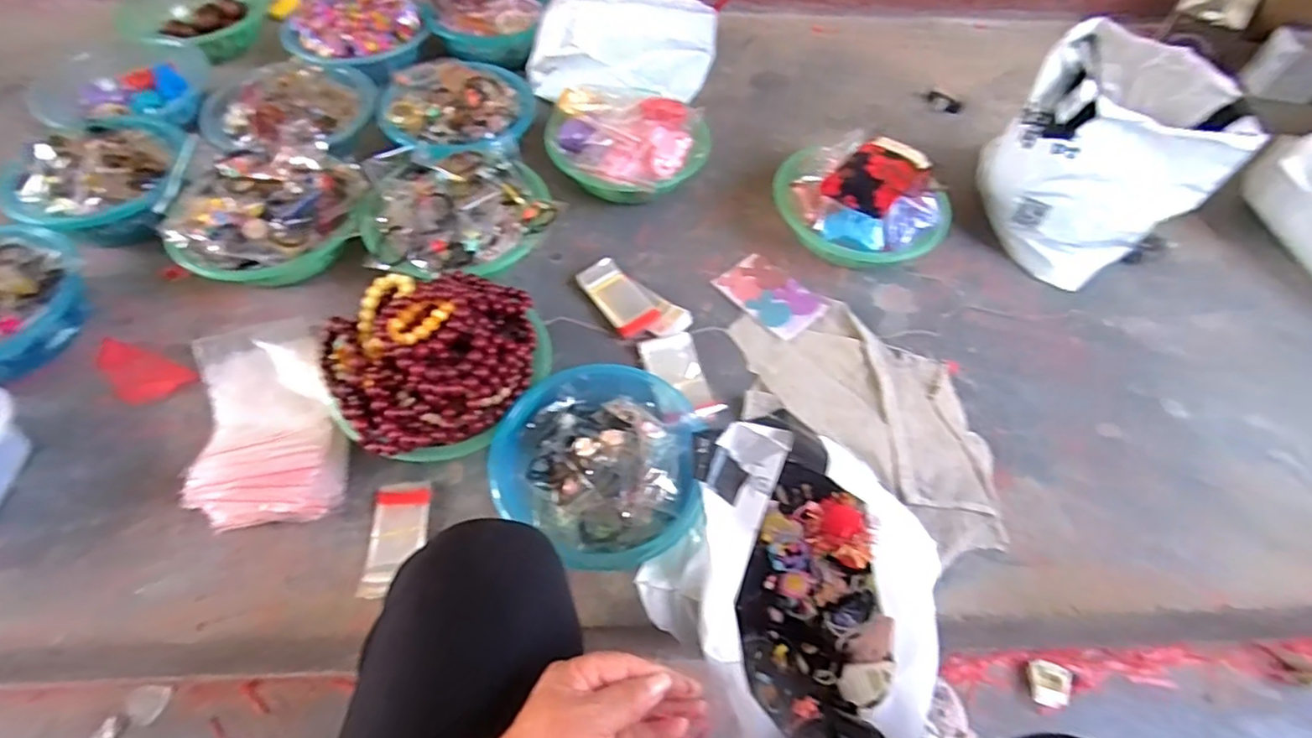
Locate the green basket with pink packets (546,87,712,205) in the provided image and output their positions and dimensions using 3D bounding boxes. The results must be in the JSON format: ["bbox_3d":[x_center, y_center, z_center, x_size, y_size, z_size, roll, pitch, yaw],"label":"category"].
[{"bbox_3d":[-0.041,-0.333,0.970,0.236,0.107,0.202,-4,56,-5],"label":"green basket with pink packets"}]

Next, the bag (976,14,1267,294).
[{"bbox_3d":[0.654,-0.306,0.906,0.305,0.243,0.207,-24,60,-18],"label":"bag"}]

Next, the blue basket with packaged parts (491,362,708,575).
[{"bbox_3d":[-0.057,0.096,0.690,0.214,0.070,0.216,1,56,-2],"label":"blue basket with packaged parts"}]

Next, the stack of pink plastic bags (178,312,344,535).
[{"bbox_3d":[-0.431,0.058,0.717,0.137,0.071,0.254,-17,58,-14],"label":"stack of pink plastic bags"}]

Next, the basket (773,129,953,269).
[{"bbox_3d":[0.286,-0.239,0.906,0.235,0.149,0.201,40,63,22],"label":"basket"}]

